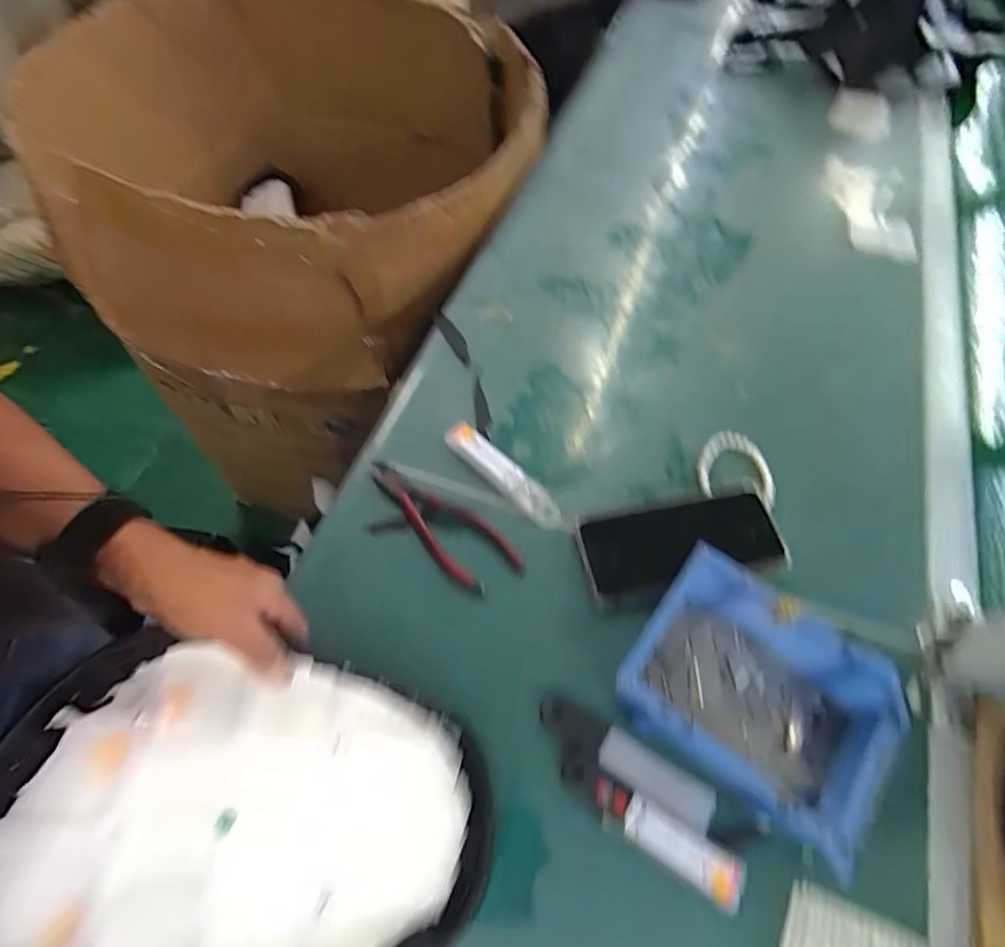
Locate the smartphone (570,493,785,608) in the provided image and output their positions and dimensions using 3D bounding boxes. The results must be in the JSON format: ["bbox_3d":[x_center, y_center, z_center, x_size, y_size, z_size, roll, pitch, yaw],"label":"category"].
[{"bbox_3d":[0.148,0.060,0.466,0.160,0.012,0.078,-9,67,-2],"label":"smartphone"}]

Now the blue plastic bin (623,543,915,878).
[{"bbox_3d":[0.174,0.156,0.387,0.171,0.076,0.117,34,65,16],"label":"blue plastic bin"}]

